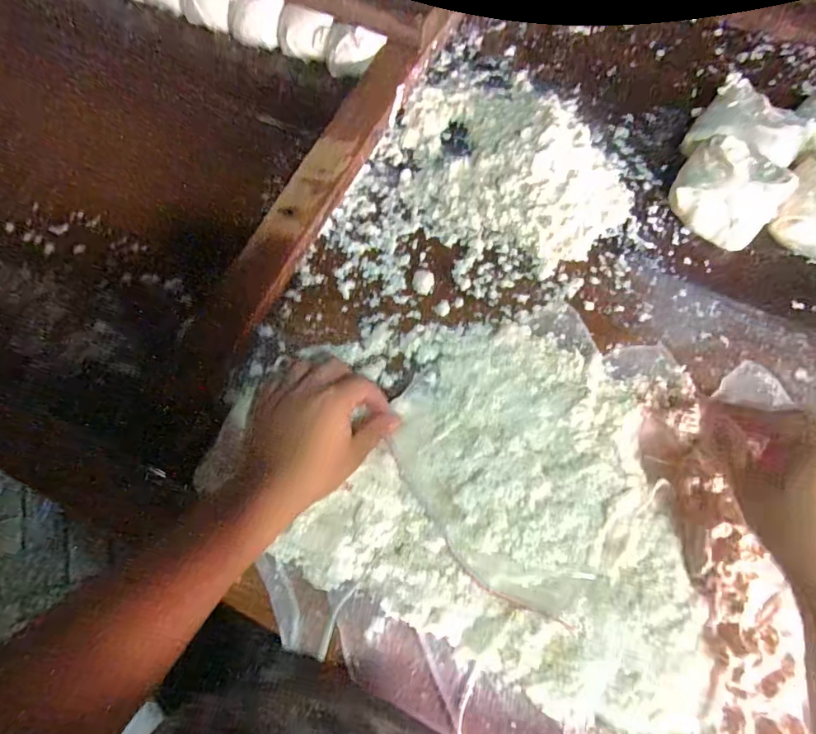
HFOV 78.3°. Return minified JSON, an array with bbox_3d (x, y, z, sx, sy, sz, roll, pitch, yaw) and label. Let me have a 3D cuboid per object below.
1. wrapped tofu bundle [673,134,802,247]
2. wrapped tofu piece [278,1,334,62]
[{"bbox_3d":[0.274,-0.150,0.435,0.085,0.048,0.066,41,72,17],"label":"wrapped tofu bundle"},{"bbox_3d":[-0.104,-0.339,0.512,0.057,0.030,0.037,19,68,8],"label":"wrapped tofu piece"}]

